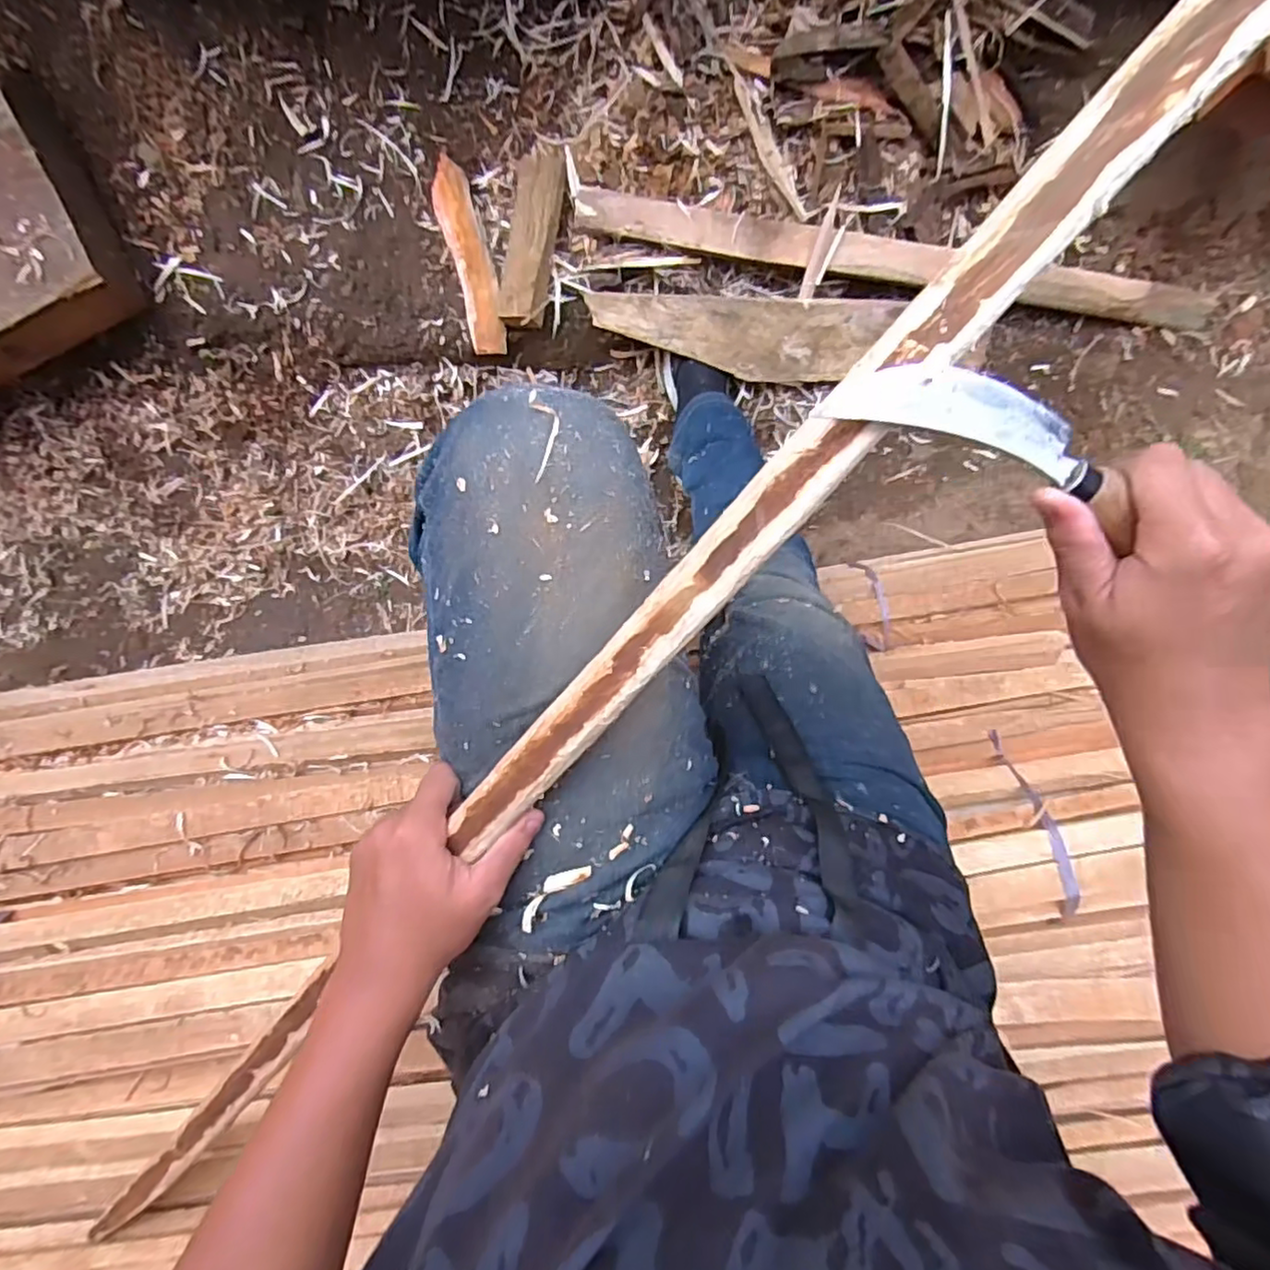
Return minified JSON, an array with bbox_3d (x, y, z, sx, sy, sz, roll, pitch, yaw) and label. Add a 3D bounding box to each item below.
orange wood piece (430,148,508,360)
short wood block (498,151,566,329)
[{"bbox_3d":[-0.232,-0.528,0.894,0.056,0.016,0.265,-15,96,4],"label":"orange wood piece"},{"bbox_3d":[-0.142,-0.543,0.873,0.068,0.034,0.242,7,97,2],"label":"short wood block"}]

